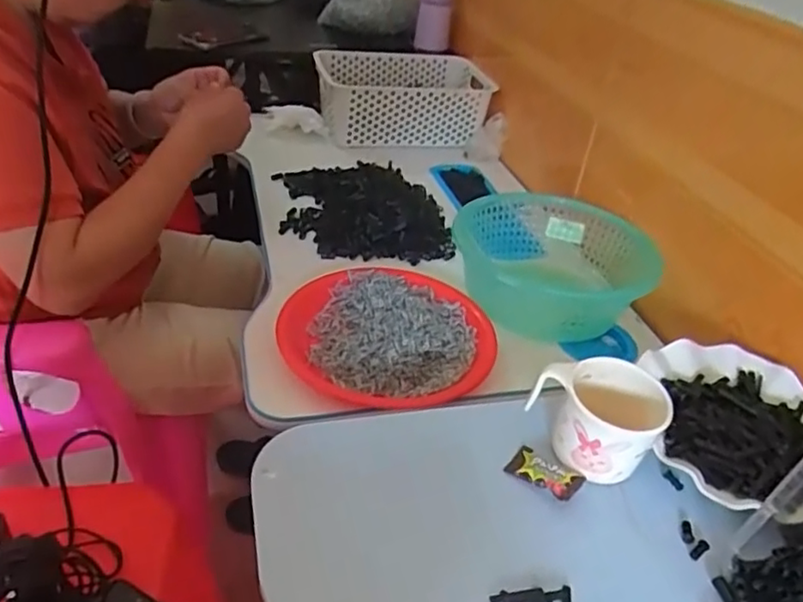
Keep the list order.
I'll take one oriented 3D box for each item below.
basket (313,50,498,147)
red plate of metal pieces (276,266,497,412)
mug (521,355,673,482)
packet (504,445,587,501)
[{"bbox_3d":[0.001,-0.364,1.159,0.292,0.109,0.213,-6,38,-18],"label":"basket"},{"bbox_3d":[-0.013,0.033,0.689,0.225,0.033,0.212,5,36,-3],"label":"red plate of metal pieces"},{"bbox_3d":[0.154,0.086,0.499,0.092,0.071,0.089,5,36,-3],"label":"mug"},{"bbox_3d":[0.109,0.129,0.483,0.053,0.015,0.028,28,41,26],"label":"packet"}]

